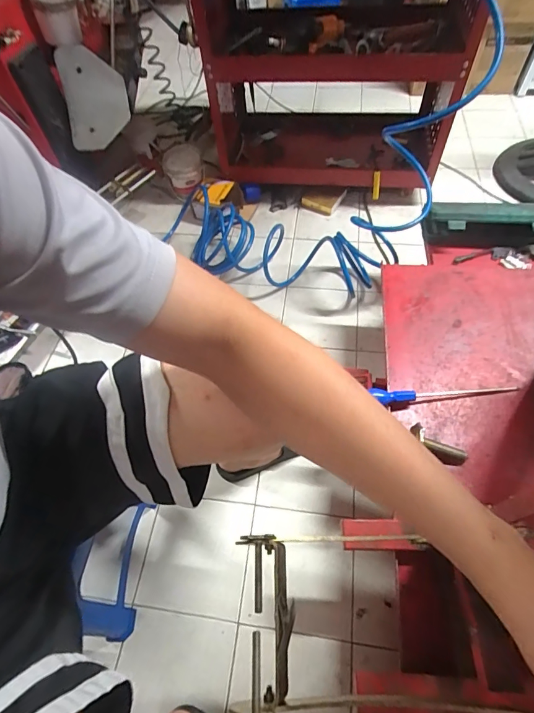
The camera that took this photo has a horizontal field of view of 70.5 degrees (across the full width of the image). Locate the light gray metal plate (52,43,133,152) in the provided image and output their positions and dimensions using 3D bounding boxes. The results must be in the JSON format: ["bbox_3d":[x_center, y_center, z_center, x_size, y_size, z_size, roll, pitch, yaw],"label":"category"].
[{"bbox_3d":[-0.461,-0.686,1.027,0.185,0.229,0.031,12,41,7],"label":"light gray metal plate"}]

